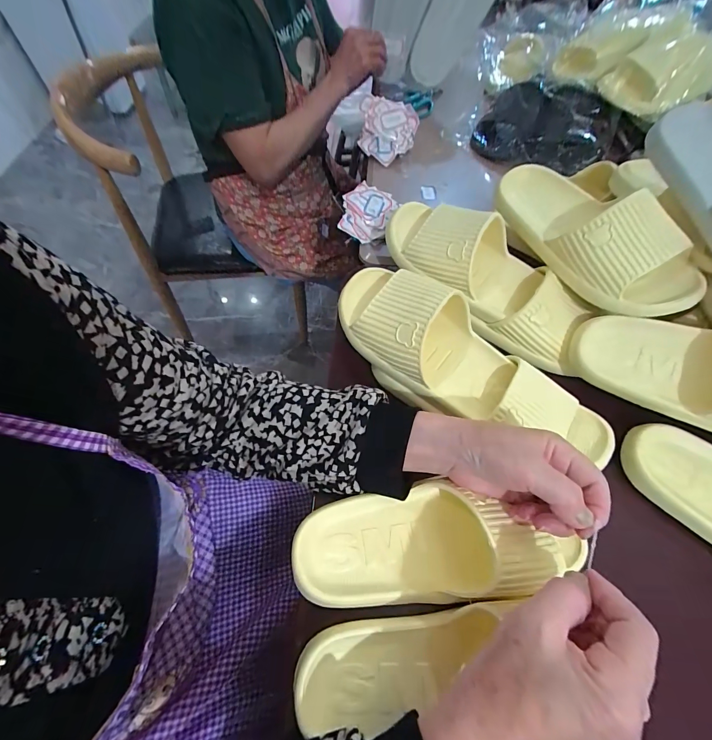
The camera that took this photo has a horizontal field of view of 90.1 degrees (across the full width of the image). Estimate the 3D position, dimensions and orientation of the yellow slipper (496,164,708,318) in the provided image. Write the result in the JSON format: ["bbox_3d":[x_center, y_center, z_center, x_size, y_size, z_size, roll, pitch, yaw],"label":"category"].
[{"bbox_3d":[0.266,-0.159,0.410,0.253,0.107,0.078,46,30,17],"label":"yellow slipper"}]

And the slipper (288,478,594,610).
[{"bbox_3d":[0.066,0.145,0.300,0.228,0.065,0.090,-5,59,8],"label":"slipper"}]

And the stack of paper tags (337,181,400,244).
[{"bbox_3d":[0.016,-0.243,0.546,0.079,0.016,0.096,26,82,6],"label":"stack of paper tags"}]

